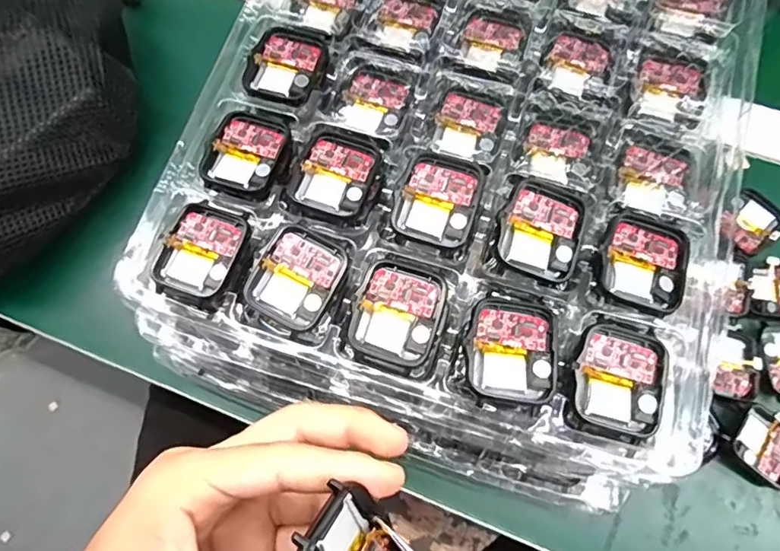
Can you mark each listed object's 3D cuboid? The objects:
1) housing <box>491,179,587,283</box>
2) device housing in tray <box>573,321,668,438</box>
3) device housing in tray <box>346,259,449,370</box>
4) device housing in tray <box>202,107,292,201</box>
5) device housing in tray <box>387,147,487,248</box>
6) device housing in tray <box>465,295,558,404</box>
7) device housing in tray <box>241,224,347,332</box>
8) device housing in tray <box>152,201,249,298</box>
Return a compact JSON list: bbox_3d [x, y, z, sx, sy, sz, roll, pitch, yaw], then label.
[{"bbox_3d":[0.070,-0.022,0.233,0.038,0.009,0.042,21,73,8],"label":"housing"},{"bbox_3d":[0.097,0.043,0.216,0.036,0.006,0.043,16,72,6],"label":"device housing in tray"},{"bbox_3d":[0.004,0.016,0.225,0.037,0.005,0.043,22,73,8],"label":"device housing in tray"},{"bbox_3d":[-0.071,-0.062,0.259,0.039,0.004,0.047,17,72,6],"label":"device housing in tray"},{"bbox_3d":[0.023,-0.036,0.241,0.037,0.009,0.042,20,73,7],"label":"device housing in tray"},{"bbox_3d":[0.052,0.031,0.218,0.037,0.005,0.043,5,72,3],"label":"device housing in tray"},{"bbox_3d":[-0.042,0.001,0.232,0.036,0.007,0.043,27,74,10],"label":"device housing in tray"},{"bbox_3d":[-0.088,-0.012,0.242,0.036,0.005,0.042,24,73,9],"label":"device housing in tray"}]

